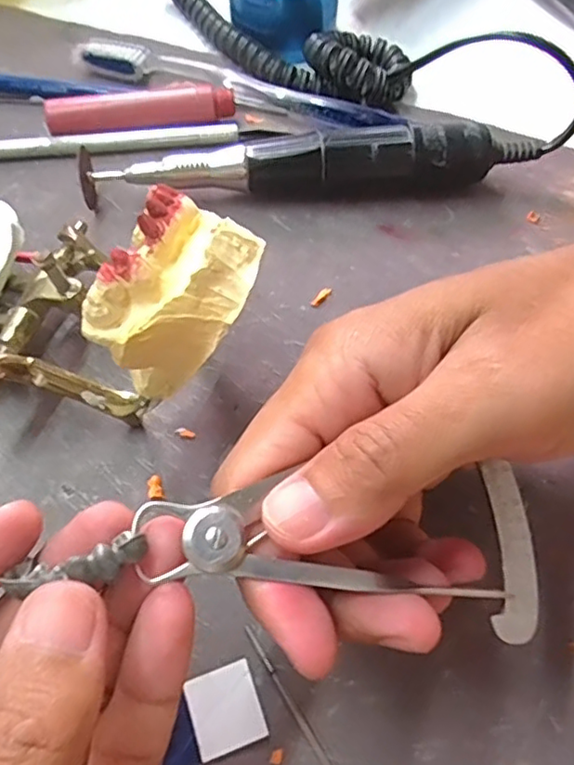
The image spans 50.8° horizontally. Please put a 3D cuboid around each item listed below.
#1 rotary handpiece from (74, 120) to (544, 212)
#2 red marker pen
[{"bbox_3d":[0.009,-0.094,0.262,0.193,0.029,0.024,-2,61,-3],"label":"rotary handpiece"},{"bbox_3d":[-0.068,-0.128,0.285,0.085,0.017,0.019,-7,61,-5],"label":"red marker pen"}]

